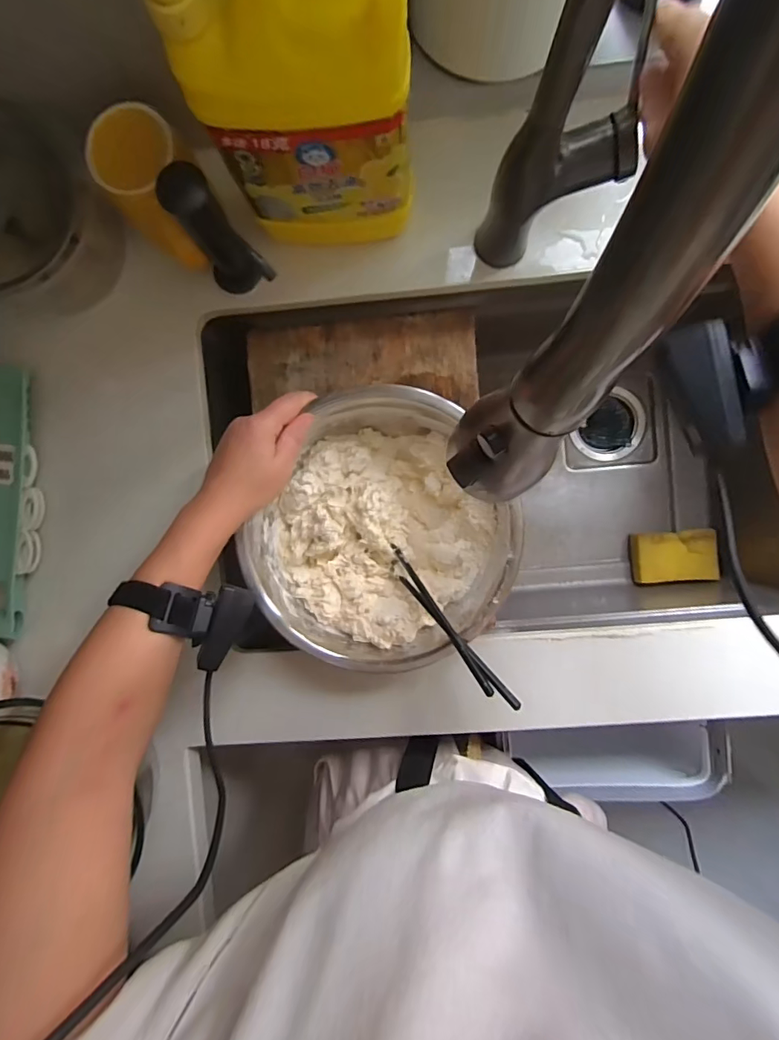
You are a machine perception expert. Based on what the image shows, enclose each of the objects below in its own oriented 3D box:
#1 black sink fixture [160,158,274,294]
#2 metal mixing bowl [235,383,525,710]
[{"bbox_3d":[-0.146,-0.238,0.401,0.044,0.127,0.040,-39,90,3],"label":"black sink fixture"},{"bbox_3d":[-0.001,0.025,0.444,0.236,0.098,0.225,0,92,3],"label":"metal mixing bowl"}]

